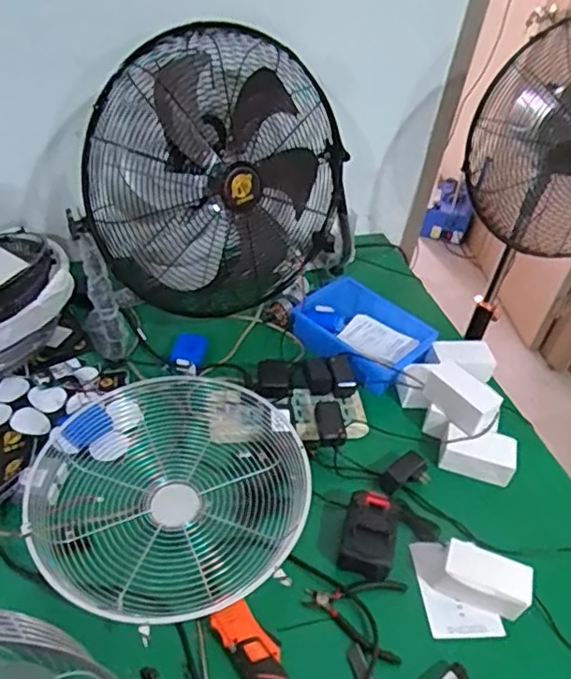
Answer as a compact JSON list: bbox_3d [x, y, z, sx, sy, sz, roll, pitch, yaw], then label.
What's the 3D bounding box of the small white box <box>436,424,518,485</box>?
[{"bbox_3d":[0.323,0.192,1.016,0.121,0.051,0.059,14,43,7],"label":"small white box"}]

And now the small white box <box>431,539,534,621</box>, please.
[{"bbox_3d":[0.276,0.333,0.848,0.122,0.067,0.059,18,43,10],"label":"small white box"}]

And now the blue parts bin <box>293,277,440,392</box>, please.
[{"bbox_3d":[0.154,-0.013,1.214,0.198,0.075,0.251,-29,54,-34],"label":"blue parts bin"}]

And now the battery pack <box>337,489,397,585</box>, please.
[{"bbox_3d":[0.121,0.280,0.882,0.077,0.072,0.112,13,43,5],"label":"battery pack"}]

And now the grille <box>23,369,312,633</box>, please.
[{"bbox_3d":[-0.161,0.214,0.893,0.394,0.090,0.401,4,43,-4],"label":"grille"}]

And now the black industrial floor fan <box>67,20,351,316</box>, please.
[{"bbox_3d":[-0.101,-0.256,1.088,0.504,0.523,0.145,-23,51,-29],"label":"black industrial floor fan"}]

